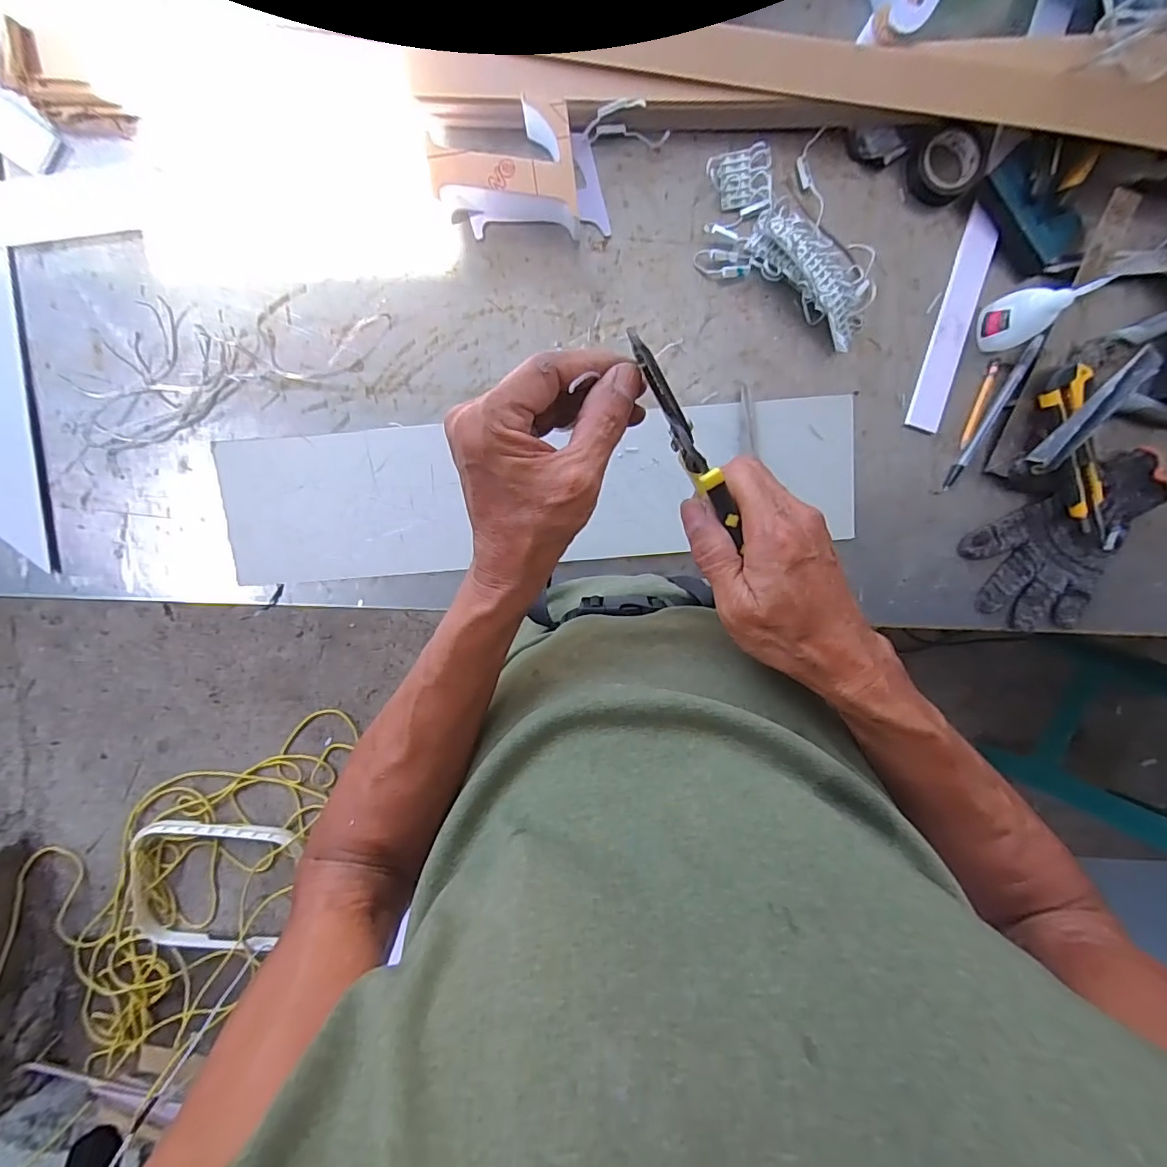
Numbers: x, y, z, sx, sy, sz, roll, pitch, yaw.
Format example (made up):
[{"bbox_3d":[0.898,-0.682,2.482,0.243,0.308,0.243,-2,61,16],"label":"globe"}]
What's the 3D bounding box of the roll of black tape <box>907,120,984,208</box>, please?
[{"bbox_3d":[0.321,-0.371,0.476,0.057,0.022,0.057,0,97,-1],"label":"roll of black tape"}]

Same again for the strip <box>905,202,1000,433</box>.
[{"bbox_3d":[0.346,-0.243,0.504,0.032,0.005,0.190,13,100,6],"label":"strip"}]

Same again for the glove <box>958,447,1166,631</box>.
[{"bbox_3d":[0.483,-0.031,0.526,0.187,0.022,0.128,-31,97,3],"label":"glove"}]

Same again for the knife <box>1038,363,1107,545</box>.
[{"bbox_3d":[0.468,-0.119,0.500,0.037,0.024,0.166,-22,97,2],"label":"knife"}]

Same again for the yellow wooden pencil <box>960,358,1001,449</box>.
[{"bbox_3d":[0.379,-0.173,0.514,0.011,0.004,0.083,15,97,-3],"label":"yellow wooden pencil"}]

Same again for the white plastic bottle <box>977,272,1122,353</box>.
[{"bbox_3d":[0.383,-0.231,0.456,0.031,0.099,0.037,15,97,-3],"label":"white plastic bottle"}]

